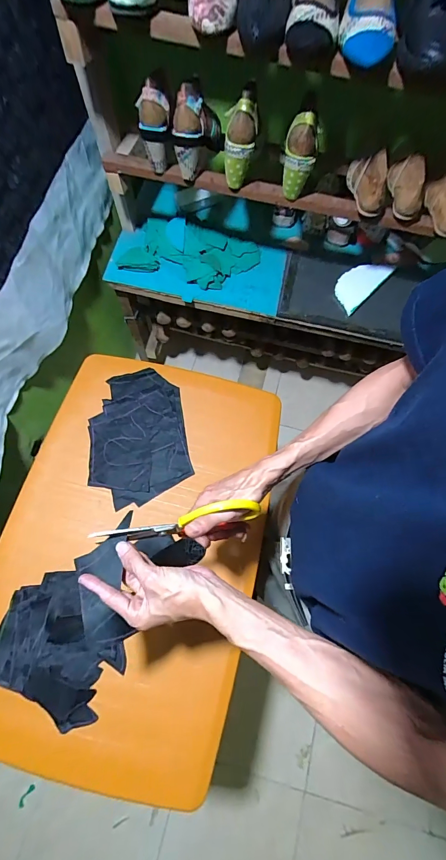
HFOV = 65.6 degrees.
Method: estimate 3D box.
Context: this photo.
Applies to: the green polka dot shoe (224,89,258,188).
[{"bbox_3d":[0.034,-0.617,0.748,0.068,0.150,0.058,17,71,4],"label":"green polka dot shoe"}]

